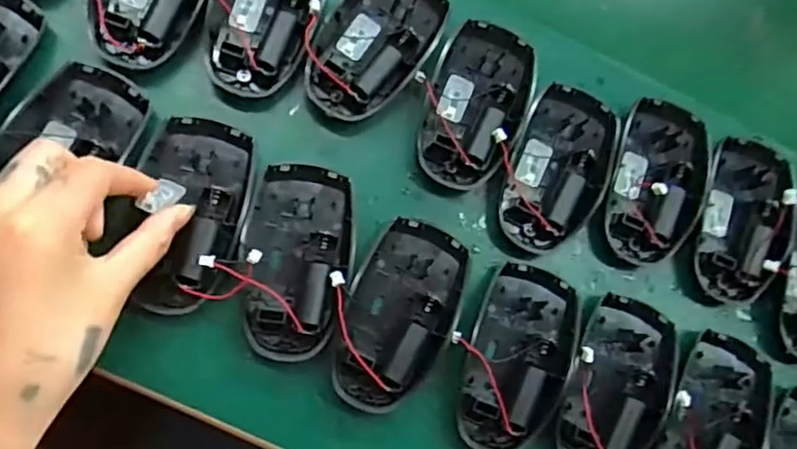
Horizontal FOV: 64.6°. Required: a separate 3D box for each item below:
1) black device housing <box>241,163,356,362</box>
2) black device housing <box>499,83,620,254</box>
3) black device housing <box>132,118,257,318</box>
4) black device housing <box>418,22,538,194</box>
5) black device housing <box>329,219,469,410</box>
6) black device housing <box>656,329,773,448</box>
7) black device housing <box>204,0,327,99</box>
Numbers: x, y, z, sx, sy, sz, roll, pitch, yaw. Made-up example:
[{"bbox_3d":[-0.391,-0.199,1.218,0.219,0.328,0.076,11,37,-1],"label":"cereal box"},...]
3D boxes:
[{"bbox_3d":[-0.054,0.019,0.342,0.056,0.023,0.103,3,78,-10],"label":"black device housing"},{"bbox_3d":[0.095,-0.034,0.372,0.058,0.016,0.101,27,75,-4],"label":"black device housing"},{"bbox_3d":[-0.109,-0.005,0.337,0.055,0.020,0.103,6,77,-9],"label":"black device housing"},{"bbox_3d":[0.046,-0.072,0.370,0.057,0.017,0.101,21,75,-6],"label":"black device housing"},{"bbox_3d":[0.001,0.049,0.345,0.057,0.021,0.101,22,75,-5],"label":"black device housing"},{"bbox_3d":[0.183,0.117,0.363,0.052,0.018,0.102,28,75,-4],"label":"black device housing"},{"bbox_3d":[-0.074,-0.124,0.361,0.059,0.016,0.100,19,76,-6],"label":"black device housing"}]

